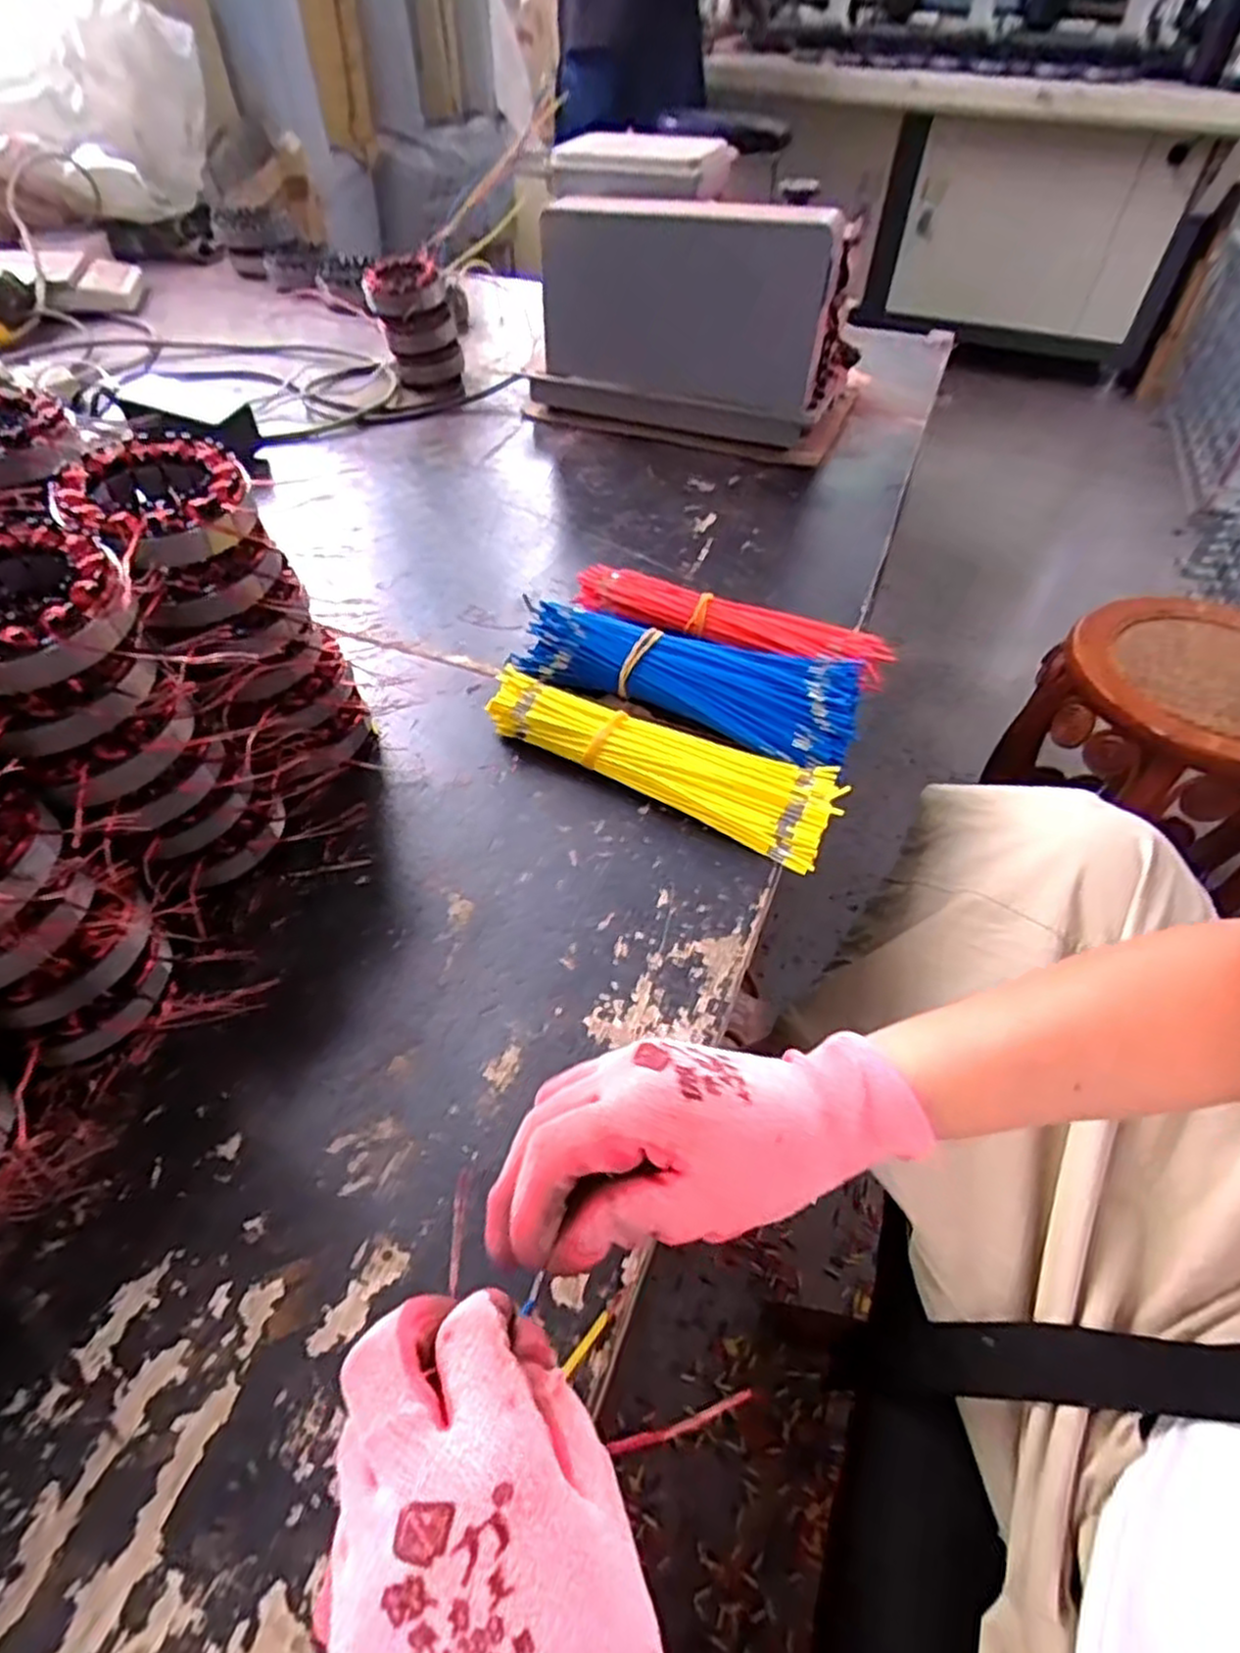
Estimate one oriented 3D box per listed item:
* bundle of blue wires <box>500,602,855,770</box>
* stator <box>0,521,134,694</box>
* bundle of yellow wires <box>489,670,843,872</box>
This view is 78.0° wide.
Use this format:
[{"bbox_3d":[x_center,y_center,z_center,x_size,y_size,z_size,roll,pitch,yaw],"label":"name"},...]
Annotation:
[{"bbox_3d":[0.051,-0.109,0.555,0.237,0.047,0.090,19,51,13],"label":"bundle of blue wires"},{"bbox_3d":[-0.263,-0.096,0.337,0.085,0.031,0.084,1,49,-1],"label":"stator"},{"bbox_3d":[0.027,-0.048,0.510,0.237,0.031,0.067,25,52,18],"label":"bundle of yellow wires"}]

